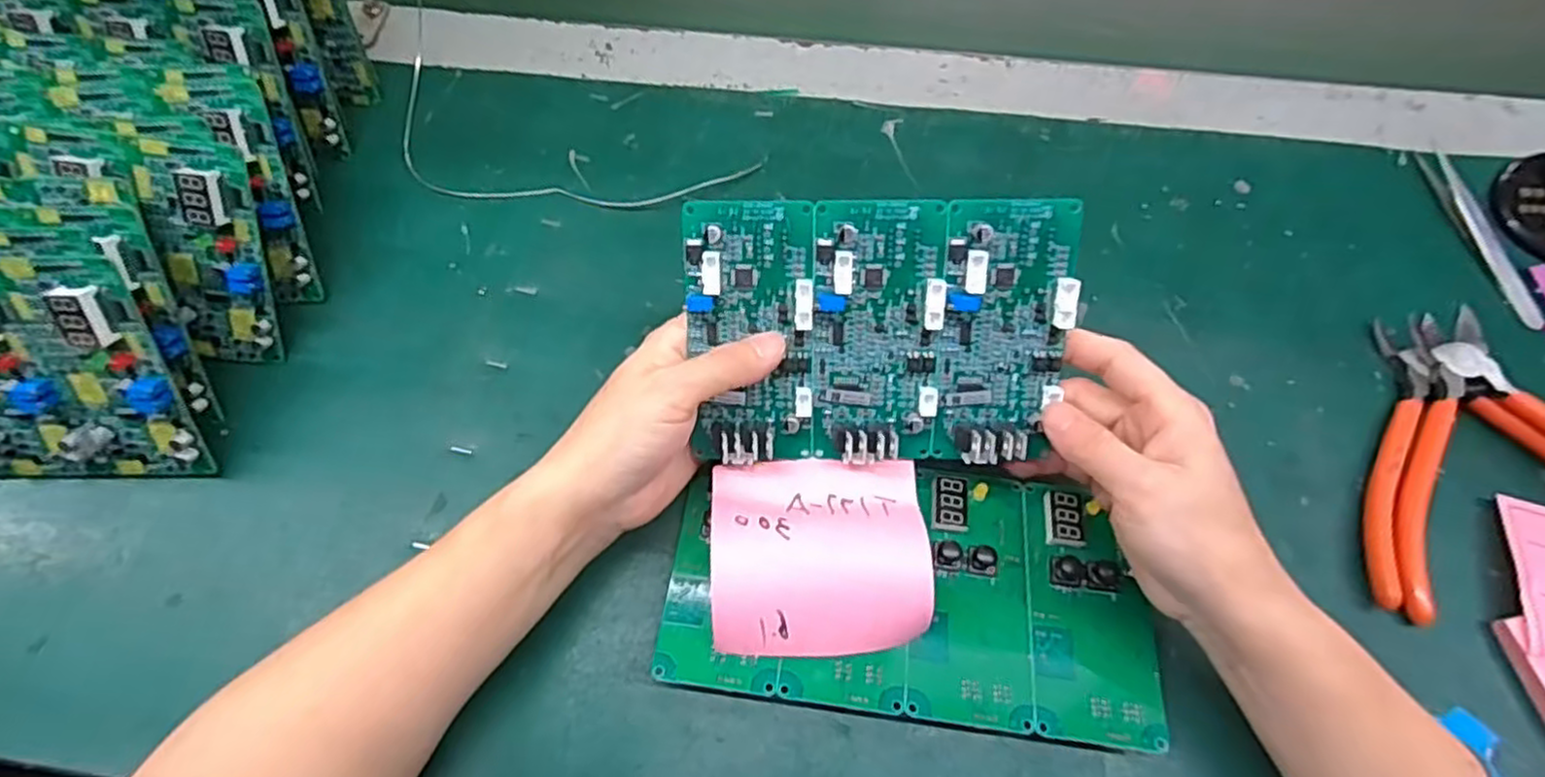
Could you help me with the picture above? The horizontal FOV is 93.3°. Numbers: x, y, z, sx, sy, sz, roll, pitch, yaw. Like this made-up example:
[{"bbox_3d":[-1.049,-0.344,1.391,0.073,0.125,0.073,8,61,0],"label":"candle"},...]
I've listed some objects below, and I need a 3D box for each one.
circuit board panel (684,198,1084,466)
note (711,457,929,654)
[{"bbox_3d":[0.042,-0.019,0.287,0.145,0.011,0.105,-1,109,2],"label":"circuit board panel"},{"bbox_3d":[0.019,0.065,0.295,0.085,0.015,0.078,-1,64,0],"label":"note"}]

